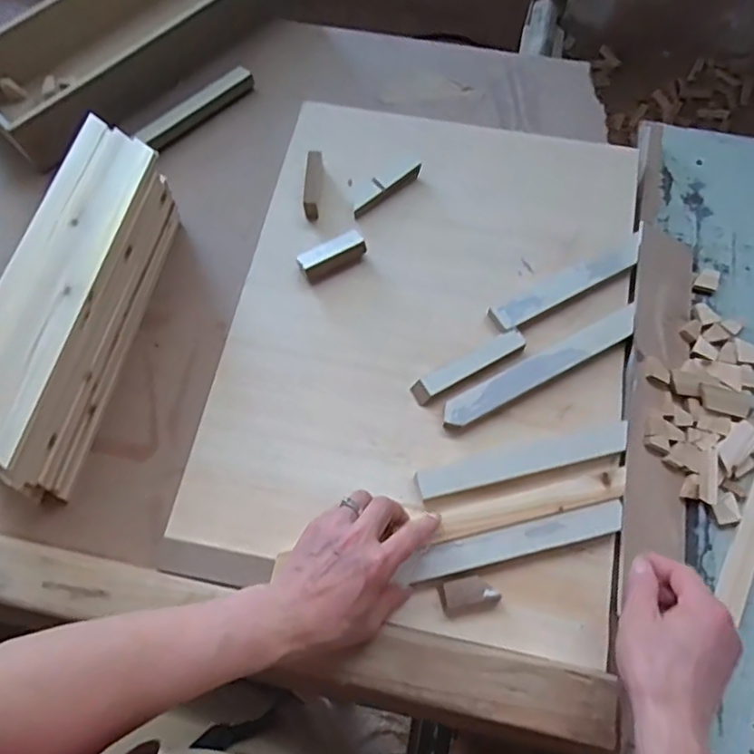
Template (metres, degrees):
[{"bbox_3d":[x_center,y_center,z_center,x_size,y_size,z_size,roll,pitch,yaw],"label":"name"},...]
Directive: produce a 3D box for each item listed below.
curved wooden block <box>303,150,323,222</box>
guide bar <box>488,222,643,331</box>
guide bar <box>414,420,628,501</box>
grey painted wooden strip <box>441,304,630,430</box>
[{"bbox_3d":[-0.076,-0.229,0.714,0.019,0.022,0.088,2,68,1],"label":"curved wooden block"},{"bbox_3d":[0.218,-0.108,0.665,0.209,0.011,0.032,-27,71,-10],"label":"guide bar"},{"bbox_3d":[0.146,0.082,0.596,0.213,0.009,0.033,-13,69,-5],"label":"guide bar"},{"bbox_3d":[0.174,-0.010,0.629,0.235,0.015,0.032,-26,70,-10],"label":"grey painted wooden strip"}]

